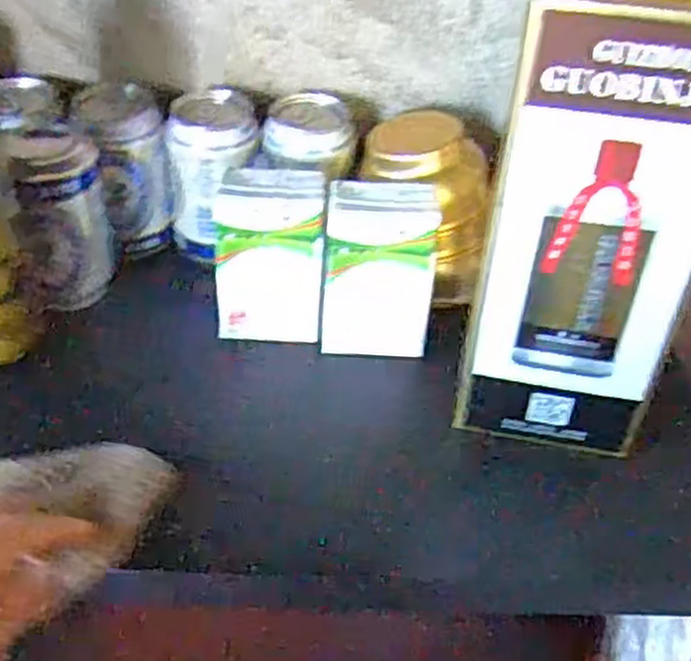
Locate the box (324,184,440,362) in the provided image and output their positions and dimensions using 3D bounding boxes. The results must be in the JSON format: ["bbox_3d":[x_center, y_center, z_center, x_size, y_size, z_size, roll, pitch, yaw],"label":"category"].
[{"bbox_3d":[0.021,-0.040,0.508,0.067,0.110,0.042,4,39,-1],"label":"box"}]

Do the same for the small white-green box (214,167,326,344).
[{"bbox_3d":[-0.049,-0.048,0.518,0.069,0.107,0.040,3,39,-1],"label":"small white-green box"}]

